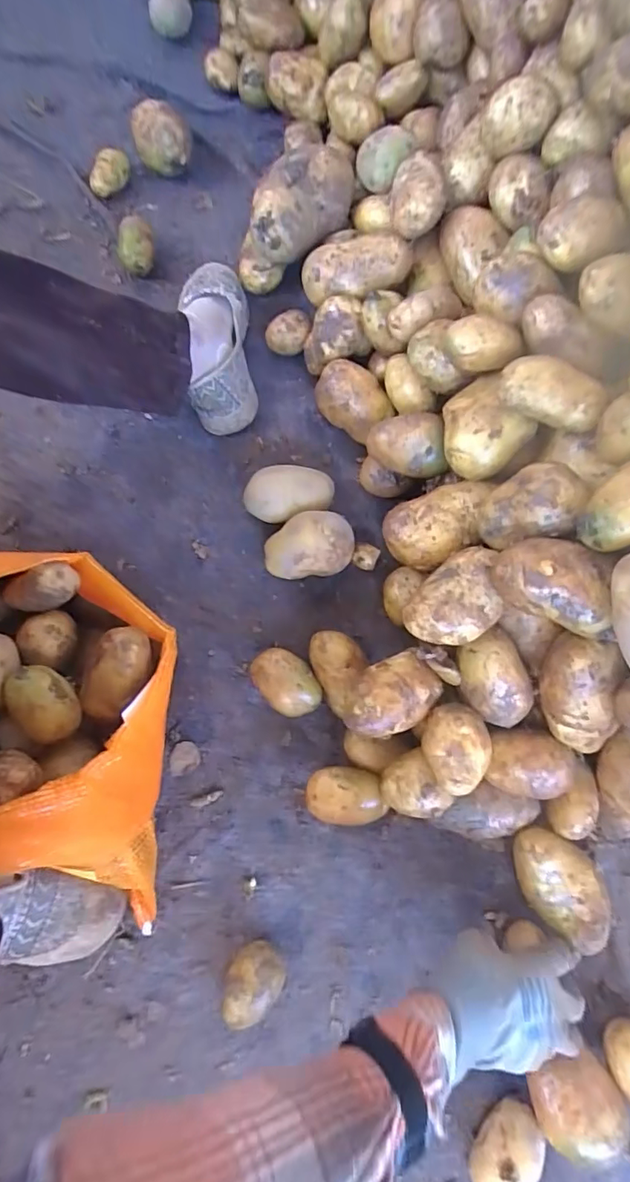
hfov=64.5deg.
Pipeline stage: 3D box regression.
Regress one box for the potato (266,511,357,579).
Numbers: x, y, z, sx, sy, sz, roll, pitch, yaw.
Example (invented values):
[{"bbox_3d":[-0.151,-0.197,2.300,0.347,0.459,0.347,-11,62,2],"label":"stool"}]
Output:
[{"bbox_3d":[-0.006,-0.048,0.551,0.094,0.069,0.062,-2,75,0],"label":"potato"}]

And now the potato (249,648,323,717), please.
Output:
[{"bbox_3d":[-0.030,0.097,0.528,0.052,0.042,0.076,-44,79,-10],"label":"potato"}]

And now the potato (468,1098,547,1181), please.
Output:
[{"bbox_3d":[0.164,0.475,0.426,0.044,0.040,0.073,41,79,11],"label":"potato"}]

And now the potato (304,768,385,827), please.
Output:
[{"bbox_3d":[0.029,0.203,0.499,0.072,0.055,0.054,-9,75,-2],"label":"potato"}]

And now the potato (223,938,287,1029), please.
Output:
[{"bbox_3d":[-0.055,0.361,0.461,0.050,0.042,0.060,8,75,3],"label":"potato"}]

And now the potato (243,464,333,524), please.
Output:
[{"bbox_3d":[-0.029,-0.108,0.563,0.096,0.048,0.061,-4,75,0],"label":"potato"}]

